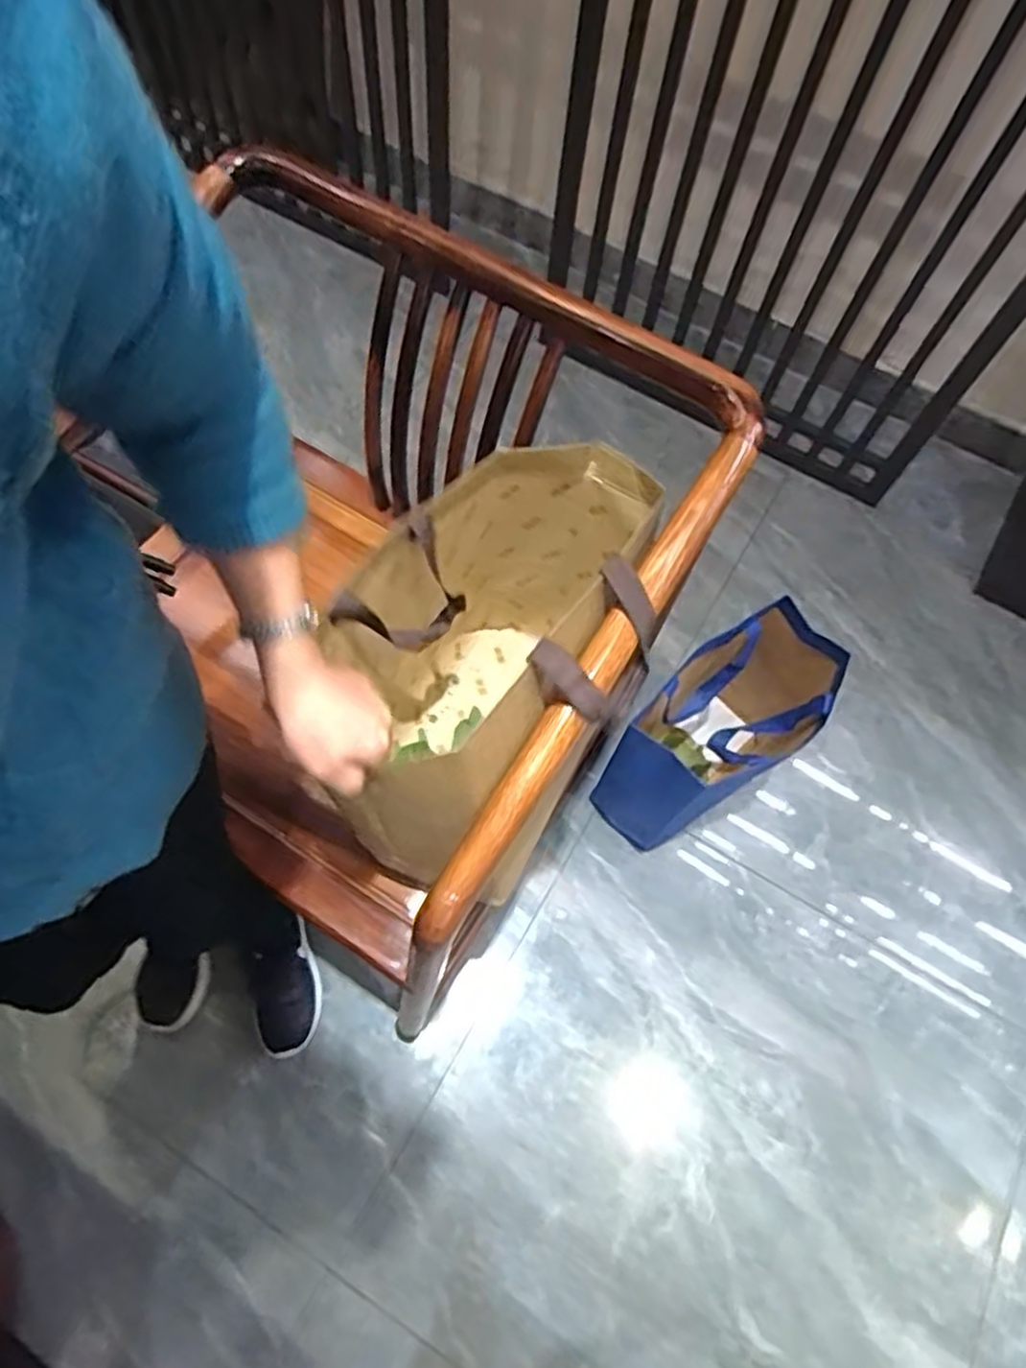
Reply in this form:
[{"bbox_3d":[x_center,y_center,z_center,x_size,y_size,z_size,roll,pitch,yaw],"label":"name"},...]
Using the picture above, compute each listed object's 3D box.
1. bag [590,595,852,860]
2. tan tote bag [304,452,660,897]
[{"bbox_3d":[0.317,0.078,1.183,0.362,0.362,0.178,-38,73,-17],"label":"bag"},{"bbox_3d":[-0.020,-0.003,0.746,0.242,0.318,0.378,35,69,12],"label":"tan tote bag"}]

